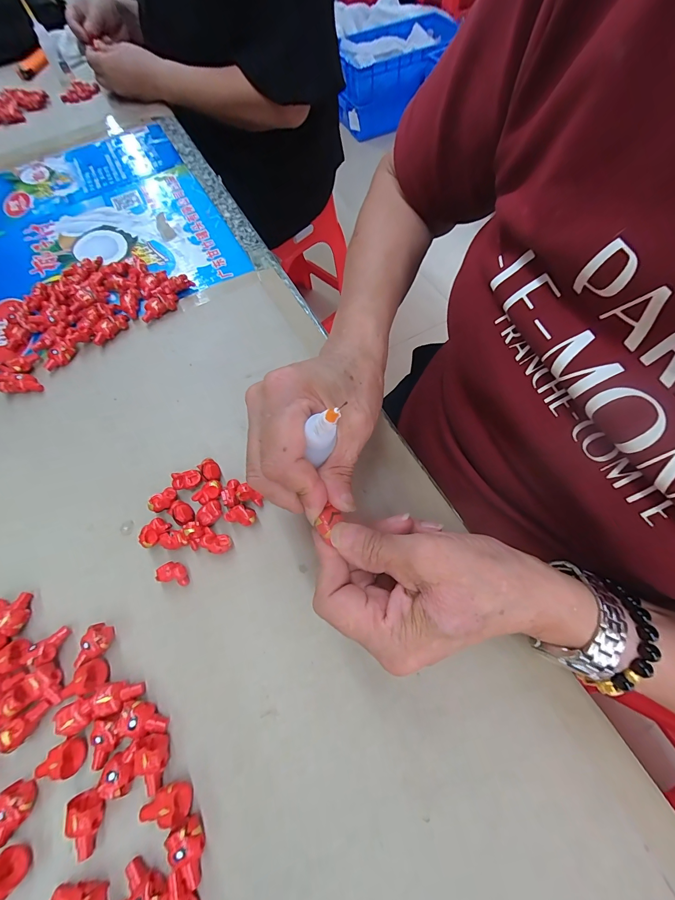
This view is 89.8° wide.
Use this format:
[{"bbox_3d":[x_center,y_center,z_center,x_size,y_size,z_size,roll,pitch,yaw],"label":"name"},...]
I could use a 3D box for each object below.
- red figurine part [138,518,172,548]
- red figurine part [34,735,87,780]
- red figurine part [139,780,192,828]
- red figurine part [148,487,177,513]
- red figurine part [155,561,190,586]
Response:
[{"bbox_3d":[-0.130,0.059,0.241,0.014,0.015,0.020,25,67,13],"label":"red figurine part"},{"bbox_3d":[-0.157,0.176,0.190,0.025,0.009,0.017,-24,66,-10],"label":"red figurine part"},{"bbox_3d":[-0.092,0.188,0.178,0.027,0.015,0.015,-20,65,-8],"label":"red figurine part"},{"bbox_3d":[-0.127,0.038,0.251,0.020,0.013,0.013,-29,67,-12],"label":"red figurine part"},{"bbox_3d":[-0.111,0.084,0.230,0.019,0.012,0.013,8,65,6],"label":"red figurine part"}]

